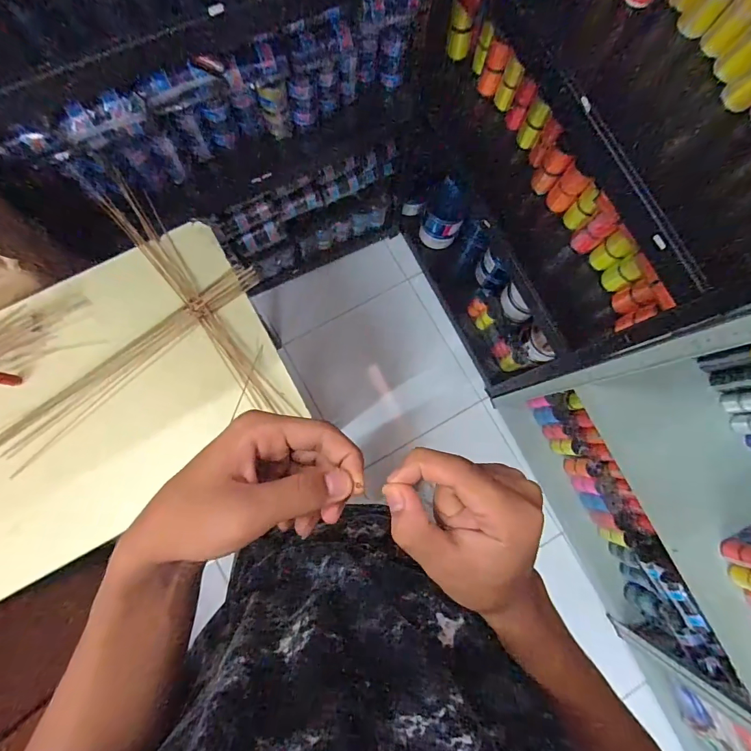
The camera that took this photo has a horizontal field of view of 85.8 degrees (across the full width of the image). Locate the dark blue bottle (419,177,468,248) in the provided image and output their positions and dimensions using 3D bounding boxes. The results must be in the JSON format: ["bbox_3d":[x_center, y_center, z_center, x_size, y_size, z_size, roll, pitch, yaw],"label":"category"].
[{"bbox_3d":[0.215,-0.513,1.298,0.121,0.167,0.148,10,80,-1],"label":"dark blue bottle"}]

